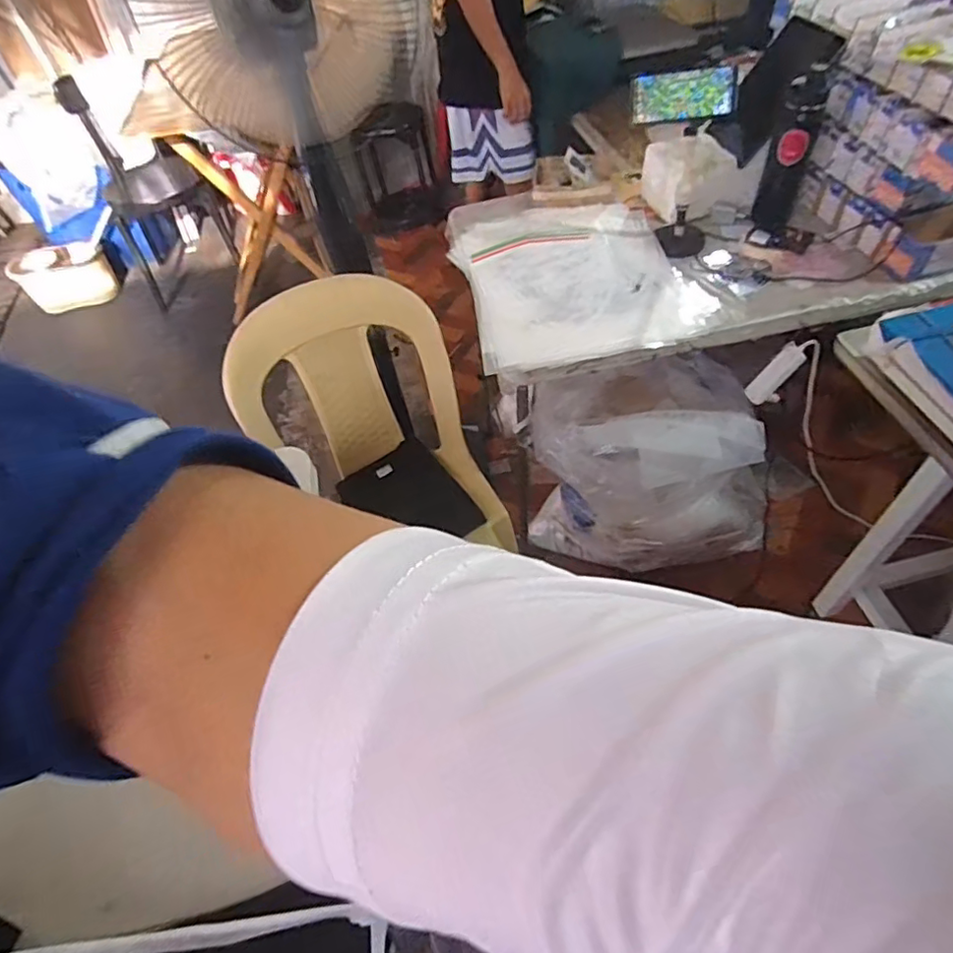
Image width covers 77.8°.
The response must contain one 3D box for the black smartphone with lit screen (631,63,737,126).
[{"bbox_3d":[0.350,-0.648,1.000,0.166,0.075,0.014,4,30,19],"label":"black smartphone with lit screen"}]

